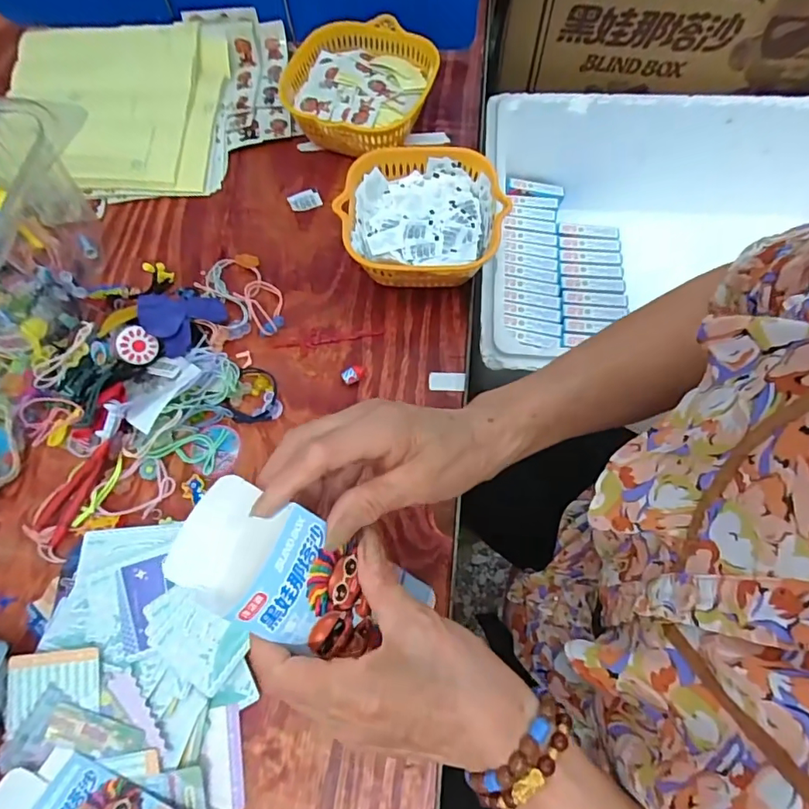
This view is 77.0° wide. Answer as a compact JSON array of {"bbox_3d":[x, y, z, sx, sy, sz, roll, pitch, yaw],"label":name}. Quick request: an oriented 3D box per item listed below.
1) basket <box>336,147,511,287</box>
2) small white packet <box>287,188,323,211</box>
[{"bbox_3d":[0.015,-0.163,0.472,0.144,0.064,0.135,-3,69,-1],"label":"basket"},{"bbox_3d":[-0.103,-0.214,0.529,0.033,0.004,0.023,-26,71,-10],"label":"small white packet"}]

